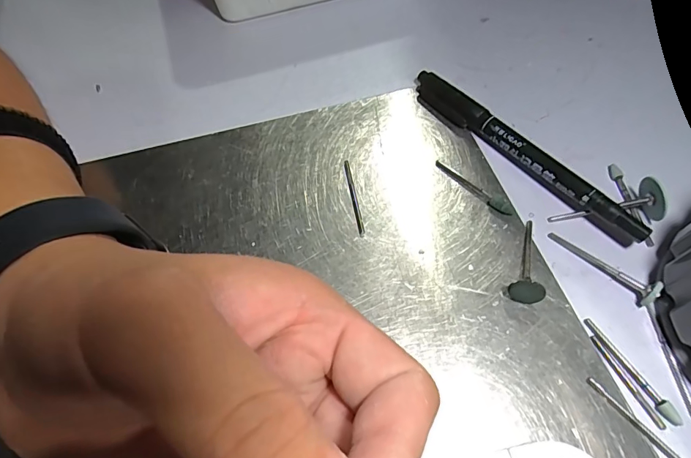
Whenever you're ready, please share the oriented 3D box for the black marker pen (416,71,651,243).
[{"bbox_3d":[0.083,-0.039,0.209,0.013,0.015,0.136,-35,65,-16],"label":"black marker pen"}]

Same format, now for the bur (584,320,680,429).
[{"bbox_3d":[0.110,0.054,0.162,0.004,0.004,0.044,-26,62,-11],"label":"bur"}]

